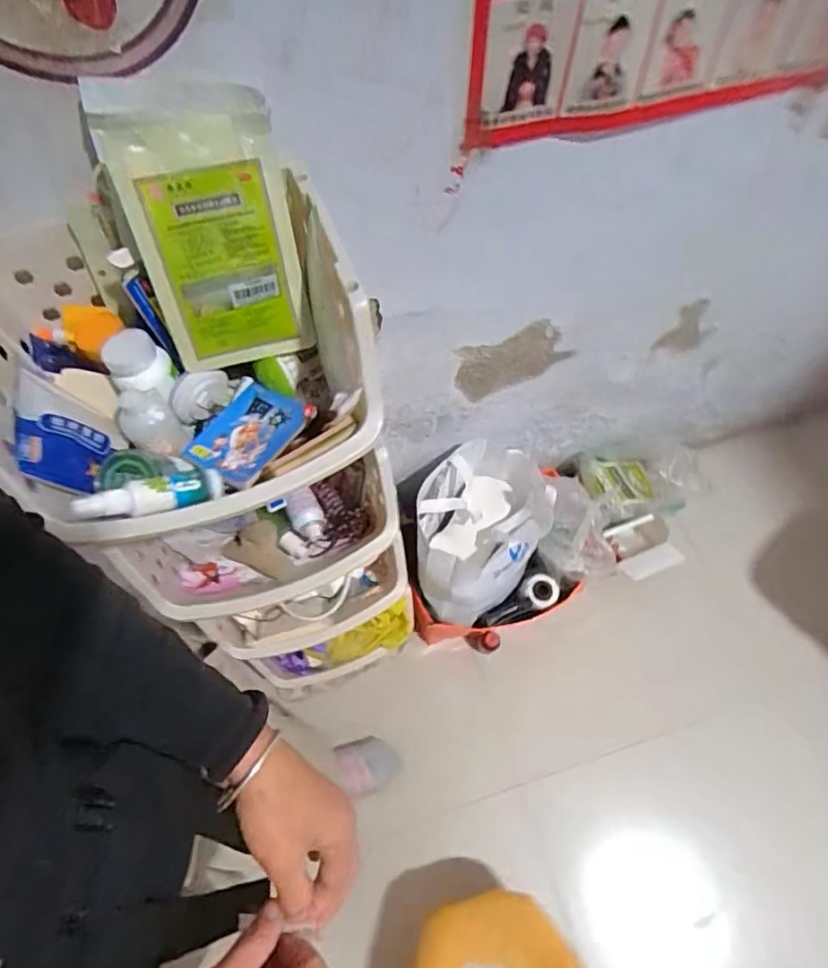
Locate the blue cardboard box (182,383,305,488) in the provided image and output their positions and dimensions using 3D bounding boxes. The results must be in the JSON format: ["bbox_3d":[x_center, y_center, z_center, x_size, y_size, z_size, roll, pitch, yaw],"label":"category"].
[{"bbox_3d":[-0.160,-0.049,0.534,0.083,0.015,0.101,28,65,15],"label":"blue cardboard box"}]

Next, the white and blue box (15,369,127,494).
[{"bbox_3d":[-0.300,-0.041,0.487,0.016,0.094,0.099,-25,58,19],"label":"white and blue box"}]

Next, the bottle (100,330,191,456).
[{"bbox_3d":[-0.254,-0.087,0.522,0.057,0.051,0.116,-12,103,-6],"label":"bottle"}]

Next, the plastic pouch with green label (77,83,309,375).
[{"bbox_3d":[-0.172,-0.210,0.477,0.129,0.216,0.037,-15,34,-17],"label":"plastic pouch with green label"}]

